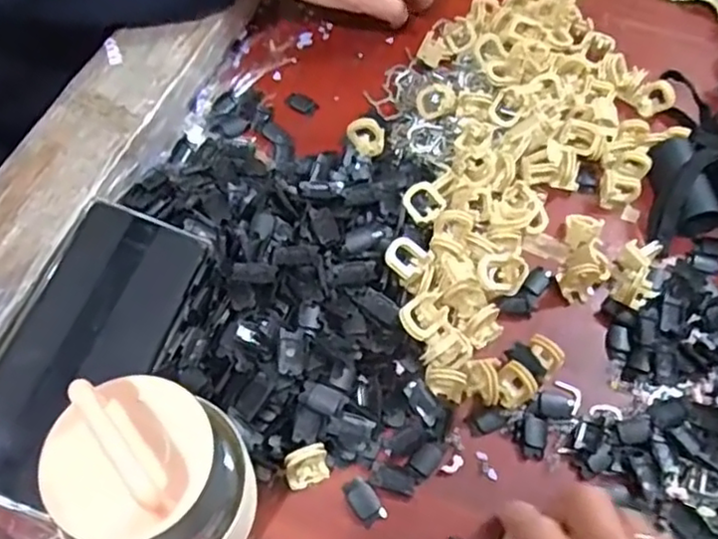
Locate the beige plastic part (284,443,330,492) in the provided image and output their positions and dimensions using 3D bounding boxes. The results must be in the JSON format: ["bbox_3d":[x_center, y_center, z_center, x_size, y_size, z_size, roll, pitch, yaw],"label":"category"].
[{"bbox_3d":[-0.026,0.100,0.328,0.022,0.020,0.015,-17,62,-11],"label":"beige plastic part"}]

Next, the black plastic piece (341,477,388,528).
[{"bbox_3d":[0.003,0.119,0.331,0.014,0.004,0.024,-31,65,-18],"label":"black plastic piece"}]

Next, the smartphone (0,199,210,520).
[{"bbox_3d":[-0.146,0.043,0.345,0.074,0.008,0.161,22,66,-2],"label":"smartphone"}]

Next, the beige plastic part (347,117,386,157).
[{"bbox_3d":[0.006,-0.090,0.437,0.022,0.026,0.014,-32,20,5],"label":"beige plastic part"}]

